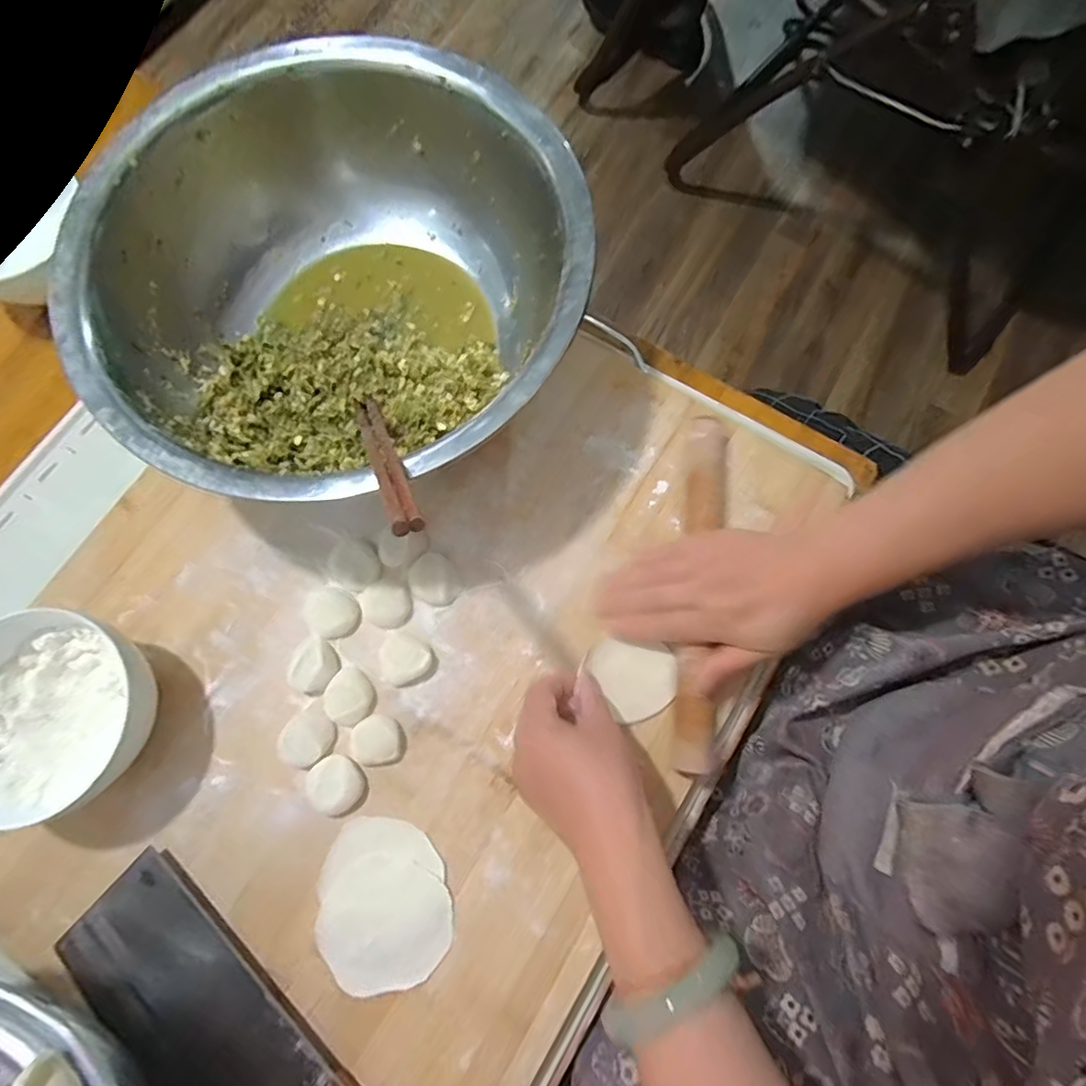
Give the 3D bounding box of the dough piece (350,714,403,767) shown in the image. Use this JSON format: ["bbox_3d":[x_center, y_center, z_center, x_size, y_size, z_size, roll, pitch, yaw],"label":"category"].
[{"bbox_3d":[-0.115,0.137,0.393,0.035,0.018,0.033,0,76,1],"label":"dough piece"}]

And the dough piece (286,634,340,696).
[{"bbox_3d":[-0.164,0.089,0.407,0.036,0.017,0.036,0,76,1],"label":"dough piece"}]

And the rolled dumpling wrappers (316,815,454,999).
[{"bbox_3d":[-0.104,0.237,0.371,0.086,0.004,0.098,-2,76,0],"label":"rolled dumpling wrappers"}]

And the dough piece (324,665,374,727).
[{"bbox_3d":[-0.137,0.109,0.399,0.032,0.016,0.037,30,79,8],"label":"dough piece"}]

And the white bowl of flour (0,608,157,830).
[{"bbox_3d":[-0.321,0.115,0.377,0.128,0.071,0.122,0,76,1],"label":"white bowl of flour"}]

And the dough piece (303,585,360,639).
[{"bbox_3d":[-0.157,0.052,0.420,0.042,0.011,0.035,33,79,8],"label":"dough piece"}]

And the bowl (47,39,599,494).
[{"bbox_3d":[-0.136,-0.173,0.421,0.325,0.137,0.322,0,76,1],"label":"bowl"}]

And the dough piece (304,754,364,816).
[{"bbox_3d":[-0.143,0.164,0.383,0.036,0.021,0.037,0,76,1],"label":"dough piece"}]

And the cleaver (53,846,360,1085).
[{"bbox_3d":[-0.178,0.330,0.337,0.301,0.013,0.086,41,80,10],"label":"cleaver"}]

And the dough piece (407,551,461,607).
[{"bbox_3d":[-0.081,0.028,0.424,0.038,0.011,0.033,34,79,8],"label":"dough piece"}]

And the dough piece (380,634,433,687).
[{"bbox_3d":[-0.101,0.084,0.405,0.038,0.017,0.034,29,78,7],"label":"dough piece"}]

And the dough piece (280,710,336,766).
[{"bbox_3d":[-0.164,0.136,0.394,0.034,0.015,0.033,0,76,1],"label":"dough piece"}]

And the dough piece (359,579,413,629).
[{"bbox_3d":[-0.115,0.045,0.417,0.034,0.017,0.033,0,76,1],"label":"dough piece"}]

